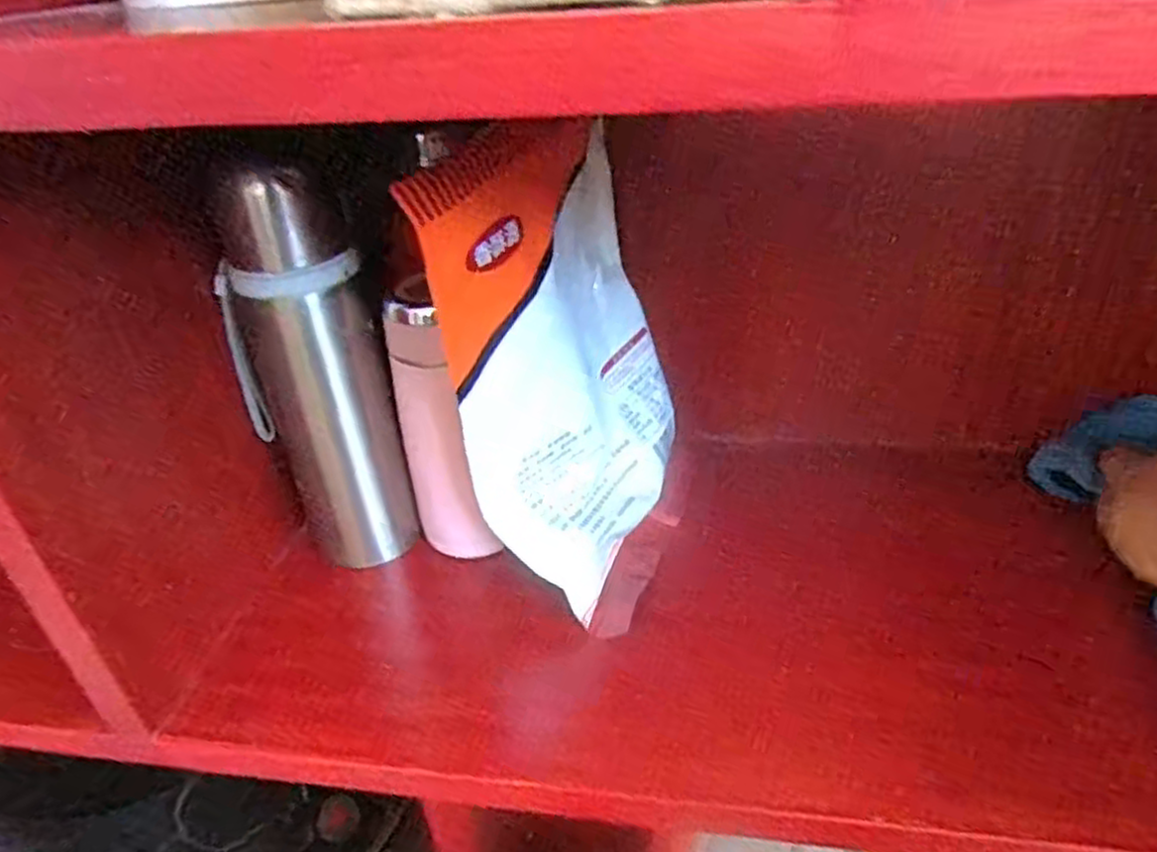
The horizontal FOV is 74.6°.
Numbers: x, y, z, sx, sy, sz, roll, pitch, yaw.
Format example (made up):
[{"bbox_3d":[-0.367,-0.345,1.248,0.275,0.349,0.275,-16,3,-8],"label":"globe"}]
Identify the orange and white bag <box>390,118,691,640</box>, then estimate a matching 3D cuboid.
[{"bbox_3d":[0.009,-0.033,0.412,0.068,0.246,0.186,10,36,21],"label":"orange and white bag"}]

